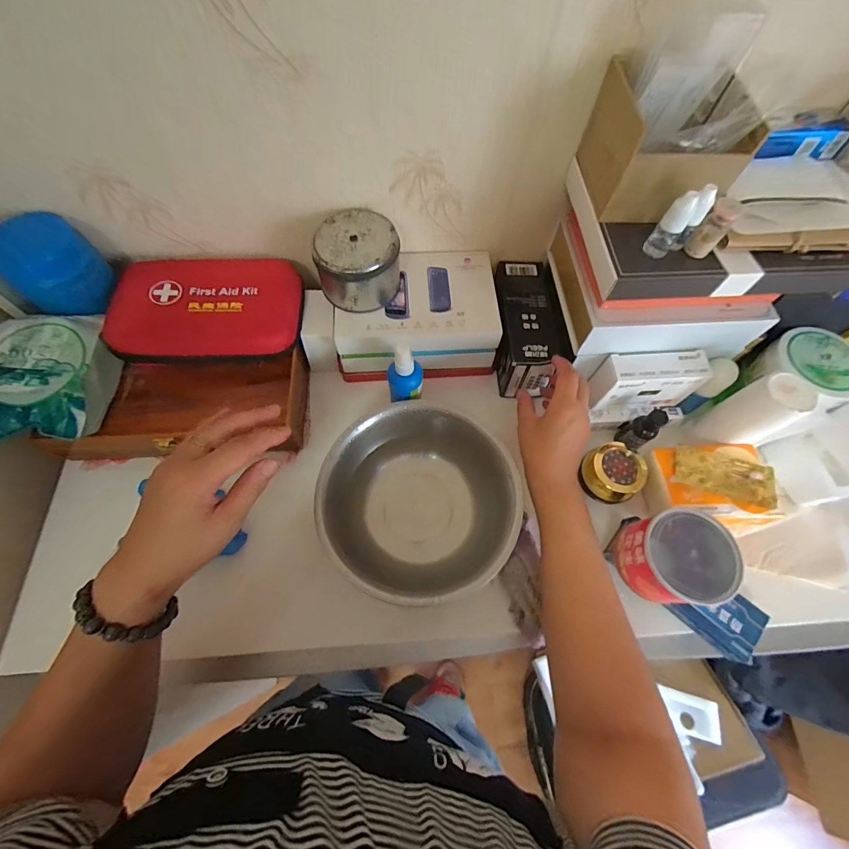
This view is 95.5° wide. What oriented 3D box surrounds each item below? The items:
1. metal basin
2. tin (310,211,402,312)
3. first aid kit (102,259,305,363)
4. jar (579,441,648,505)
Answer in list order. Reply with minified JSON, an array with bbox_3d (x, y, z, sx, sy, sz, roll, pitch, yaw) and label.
[{"bbox_3d":[-0.007,0.087,0.426,0.197,0.083,0.197,0,66,-1],"label":"metal basin"},{"bbox_3d":[-0.075,-0.182,0.436,0.089,0.069,0.084,0,66,-1],"label":"tin"},{"bbox_3d":[-0.251,-0.135,0.457,0.202,0.055,0.114,-1,89,-8],"label":"first aid kit"},{"bbox_3d":[0.219,0.055,0.443,0.058,0.050,0.061,0,66,-1],"label":"jar"}]

